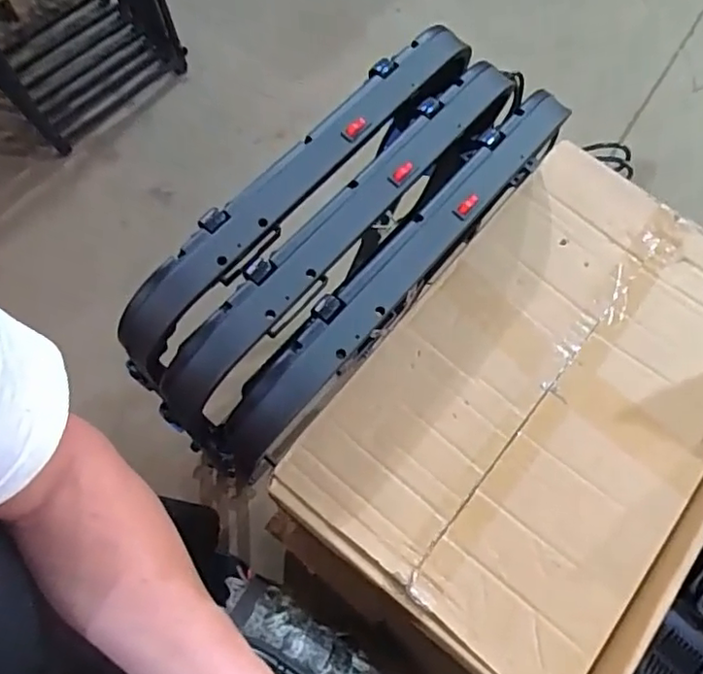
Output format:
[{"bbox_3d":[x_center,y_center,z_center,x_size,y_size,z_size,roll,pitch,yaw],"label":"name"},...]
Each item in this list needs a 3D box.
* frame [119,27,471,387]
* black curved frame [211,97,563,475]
[{"bbox_3d":[-0.044,-0.146,0.589,0.064,0.083,0.452,41,72,12],"label":"frame"},{"bbox_3d":[0.051,-0.066,0.562,0.061,0.099,0.478,38,72,12],"label":"black curved frame"}]

